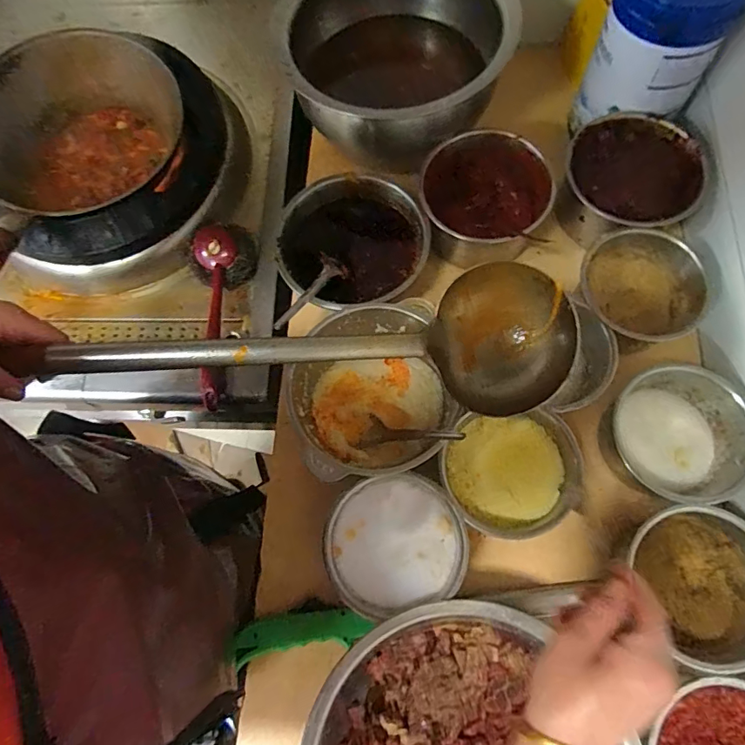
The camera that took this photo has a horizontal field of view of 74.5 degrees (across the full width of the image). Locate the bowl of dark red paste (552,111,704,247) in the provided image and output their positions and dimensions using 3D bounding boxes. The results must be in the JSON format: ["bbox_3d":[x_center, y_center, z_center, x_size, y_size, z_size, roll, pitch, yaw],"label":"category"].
[{"bbox_3d":[0.299,-0.227,0.583,0.145,0.058,0.150,-1,72,2],"label":"bowl of dark red paste"}]

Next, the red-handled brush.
[{"bbox_3d":[-0.204,-0.091,0.693,0.107,0.042,0.269,-12,72,-2],"label":"red-handled brush"}]

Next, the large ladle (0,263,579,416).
[{"bbox_3d":[-0.057,-0.010,0.395,0.420,0.076,0.111,-5,72,-6],"label":"large ladle"}]

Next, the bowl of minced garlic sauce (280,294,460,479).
[{"bbox_3d":[-0.001,0.025,0.529,0.156,0.082,0.171,-1,72,2],"label":"bowl of minced garlic sauce"}]

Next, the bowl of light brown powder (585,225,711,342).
[{"bbox_3d":[0.312,-0.108,0.565,0.142,0.057,0.113,30,76,11],"label":"bowl of light brown powder"}]

